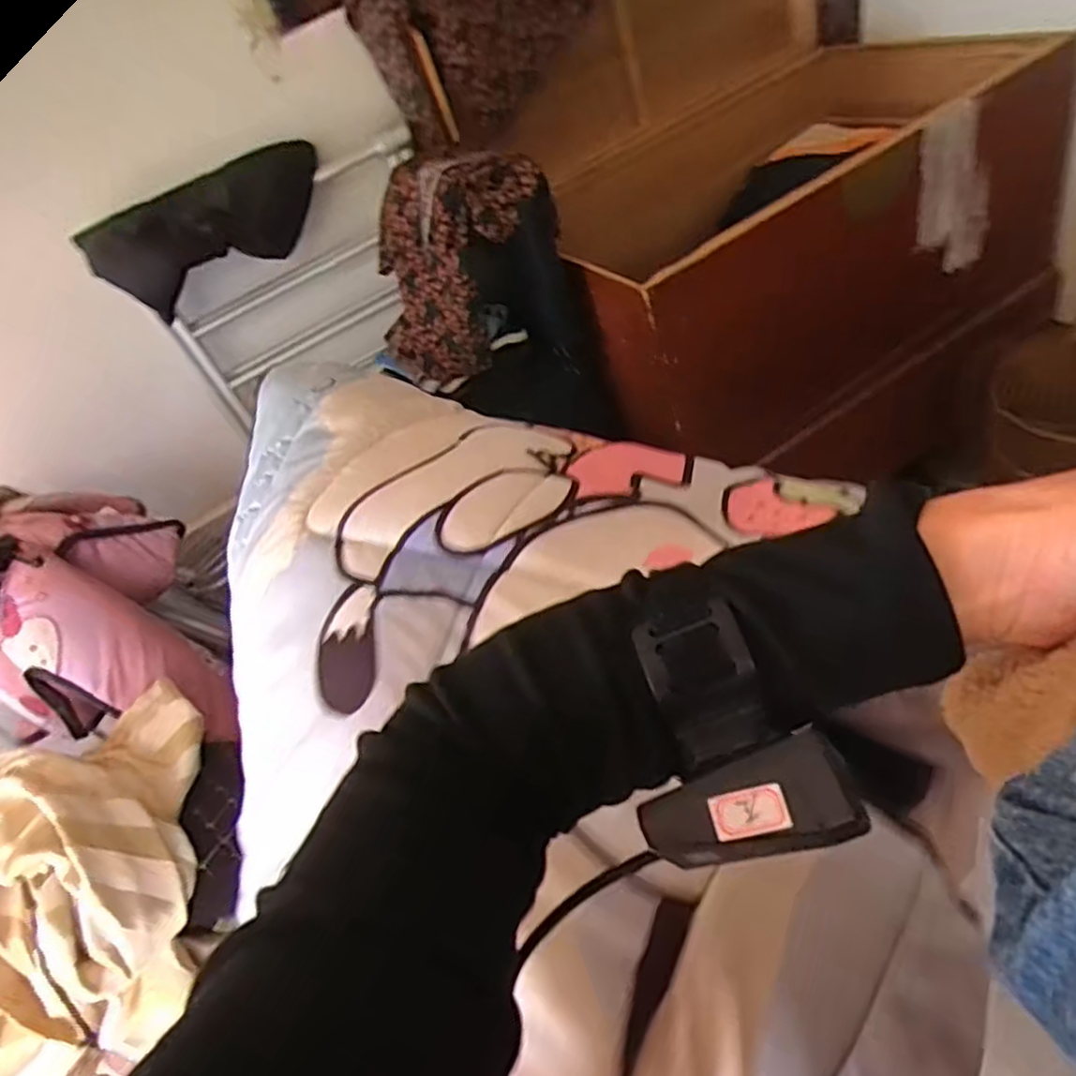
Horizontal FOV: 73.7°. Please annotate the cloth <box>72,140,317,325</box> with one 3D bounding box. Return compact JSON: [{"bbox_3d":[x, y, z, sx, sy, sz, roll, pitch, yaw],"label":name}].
[{"bbox_3d":[-0.608,-0.612,1.400,0.071,0.186,0.486,18,52,36],"label":"cloth"}]

